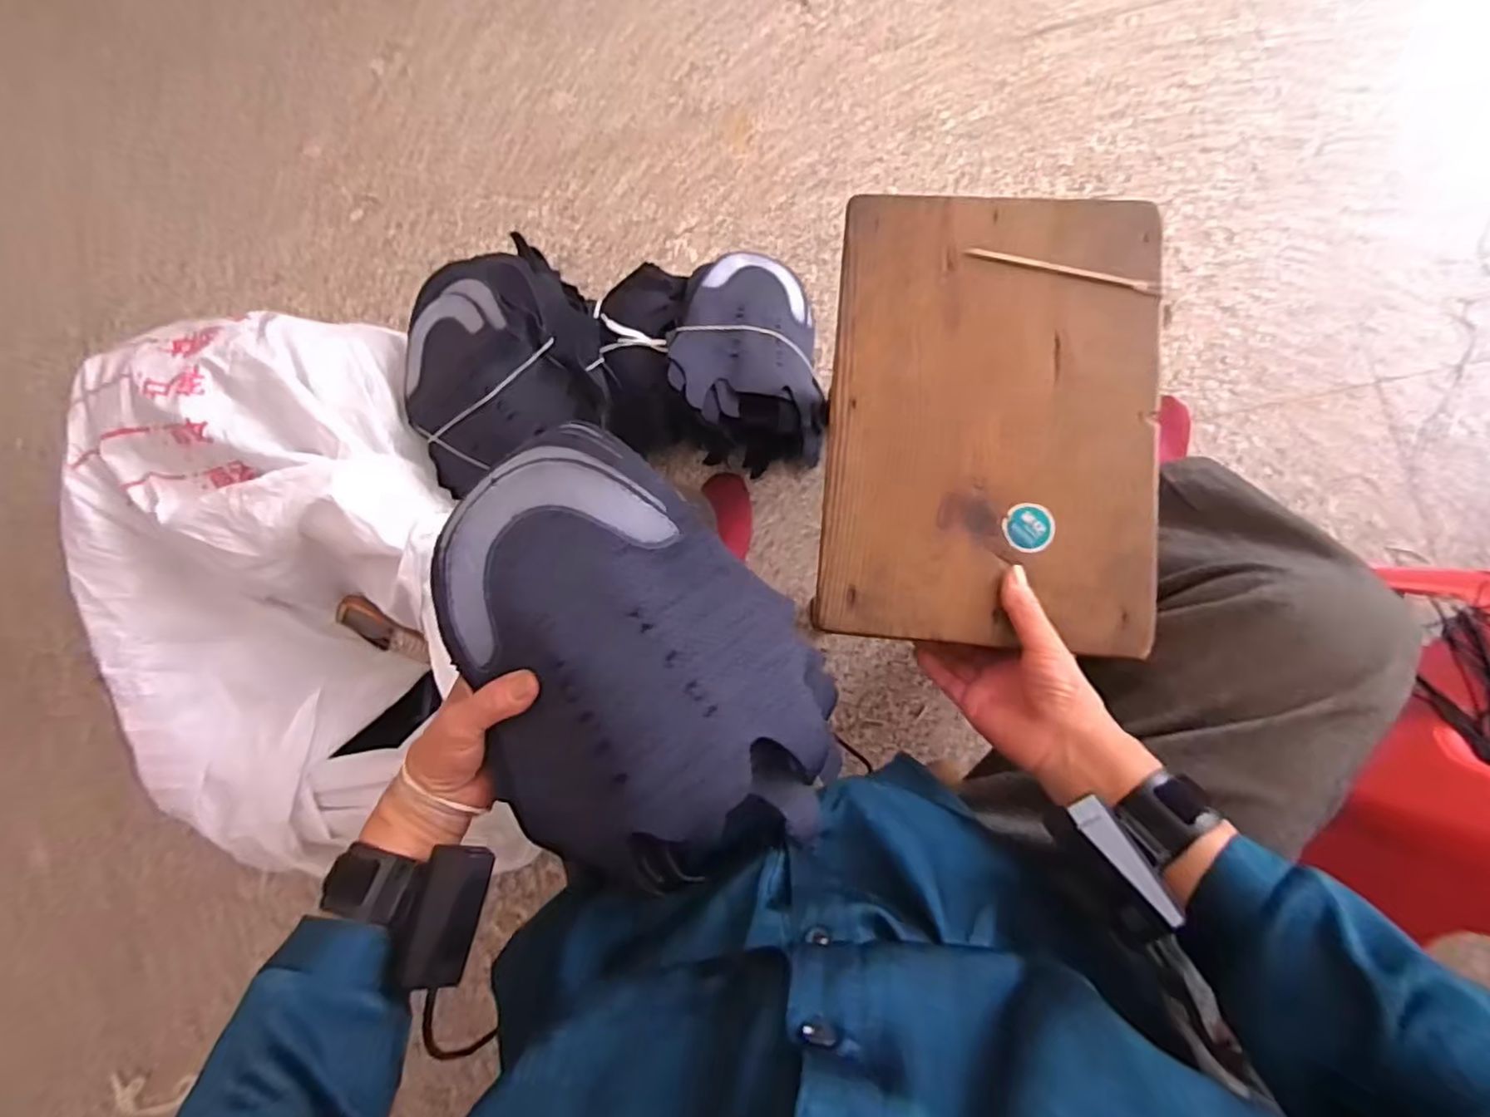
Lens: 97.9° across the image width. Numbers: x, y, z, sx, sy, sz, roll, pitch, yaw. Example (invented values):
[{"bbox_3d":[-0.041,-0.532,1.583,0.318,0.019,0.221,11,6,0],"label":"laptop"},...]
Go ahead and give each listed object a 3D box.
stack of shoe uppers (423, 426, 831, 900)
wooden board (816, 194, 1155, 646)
[{"bbox_3d":[-0.070,0.064,0.394,0.194,0.076,0.268,-29,84,2],"label":"stack of shoe uppers"},{"bbox_3d":[0.176,-0.102,0.467,0.225,0.014,0.322,5,86,4],"label":"wooden board"}]

